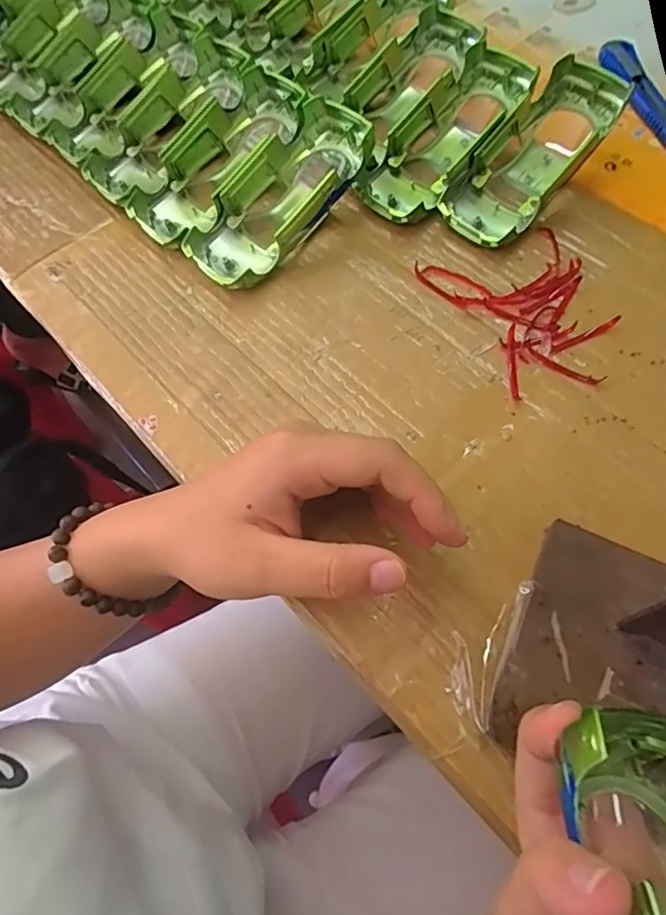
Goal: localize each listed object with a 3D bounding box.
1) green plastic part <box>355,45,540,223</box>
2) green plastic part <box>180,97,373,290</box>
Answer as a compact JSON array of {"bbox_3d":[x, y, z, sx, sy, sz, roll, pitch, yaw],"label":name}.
[{"bbox_3d":[0.076,-0.208,0.363,0.058,0.034,0.140,38,85,19],"label":"green plastic part"},{"bbox_3d":[-0.030,-0.160,0.340,0.058,0.041,0.130,41,72,20],"label":"green plastic part"}]

